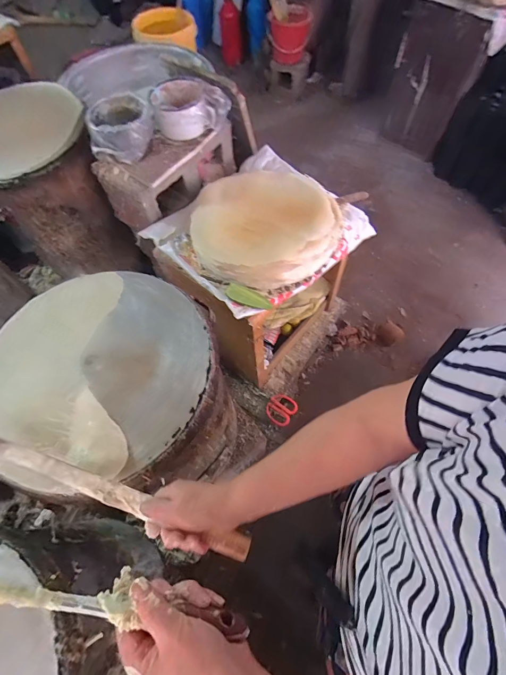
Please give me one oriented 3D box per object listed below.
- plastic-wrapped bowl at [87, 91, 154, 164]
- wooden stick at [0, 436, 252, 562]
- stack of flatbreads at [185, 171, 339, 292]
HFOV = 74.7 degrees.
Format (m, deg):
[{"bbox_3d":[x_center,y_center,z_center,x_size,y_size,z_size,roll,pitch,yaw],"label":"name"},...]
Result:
[{"bbox_3d":[-0.334,-0.531,0.841,0.150,0.077,0.165,-6,63,0],"label":"plastic-wrapped bowl"},{"bbox_3d":[-0.200,0.196,0.436,0.411,0.036,0.027,18,65,9],"label":"wooden stick"},{"bbox_3d":[0.033,-0.314,0.869,0.385,0.078,0.389,1,63,3],"label":"stack of flatbreads"}]

